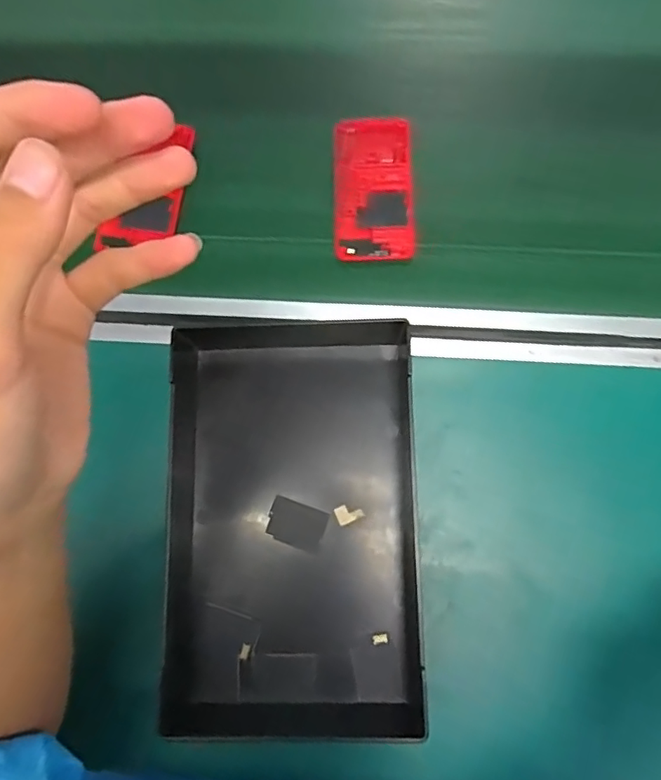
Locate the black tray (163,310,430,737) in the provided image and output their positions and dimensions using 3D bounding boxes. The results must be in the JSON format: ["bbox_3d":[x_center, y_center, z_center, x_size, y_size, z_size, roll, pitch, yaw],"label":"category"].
[{"bbox_3d":[-0.025,0.090,0.388,0.176,0.028,0.281,-2,76,1],"label":"black tray"}]

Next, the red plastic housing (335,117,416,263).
[{"bbox_3d":[0.035,-0.164,0.447,0.060,0.011,0.124,0,76,2],"label":"red plastic housing"}]

